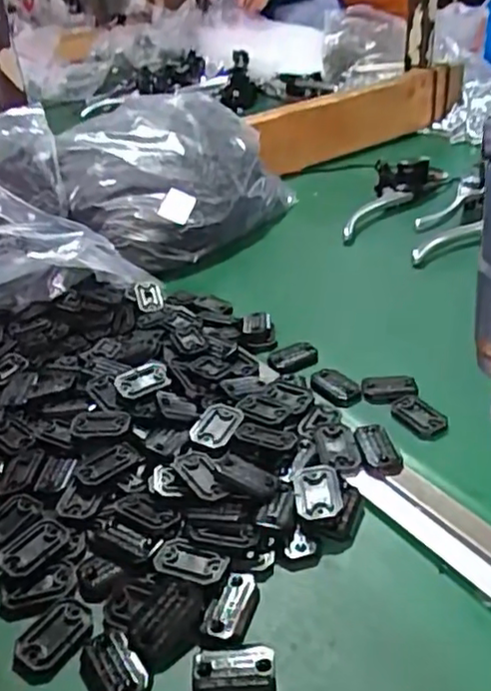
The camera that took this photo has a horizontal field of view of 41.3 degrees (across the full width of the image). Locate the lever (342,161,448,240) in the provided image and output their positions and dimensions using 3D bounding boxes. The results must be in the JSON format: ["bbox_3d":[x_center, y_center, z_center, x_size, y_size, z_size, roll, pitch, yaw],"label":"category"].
[{"bbox_3d":[0.167,-0.191,0.813,0.067,0.030,0.225,20,42,33],"label":"lever"}]

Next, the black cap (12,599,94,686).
[{"bbox_3d":[-0.103,0.158,0.352,0.032,0.006,0.046,20,39,32],"label":"black cap"}]

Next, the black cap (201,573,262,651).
[{"bbox_3d":[-0.007,0.145,0.360,0.023,0.009,0.047,10,34,19],"label":"black cap"}]

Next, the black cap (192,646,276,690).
[{"bbox_3d":[-0.006,0.168,0.330,0.041,0.009,0.031,-2,32,0],"label":"black cap"}]

